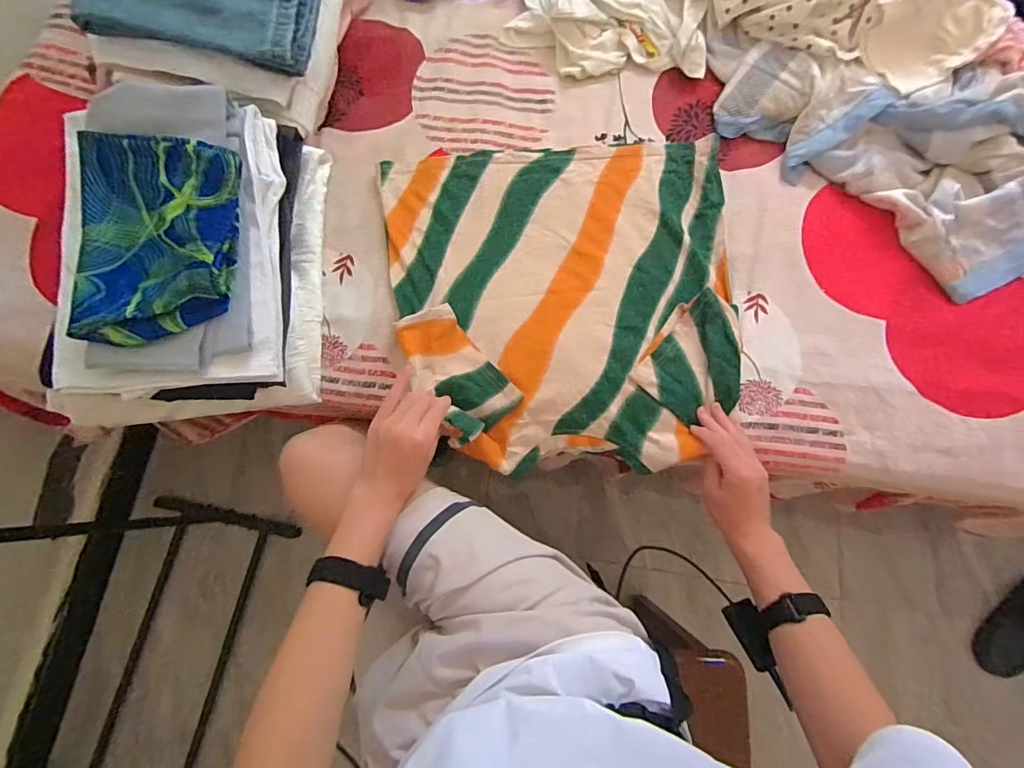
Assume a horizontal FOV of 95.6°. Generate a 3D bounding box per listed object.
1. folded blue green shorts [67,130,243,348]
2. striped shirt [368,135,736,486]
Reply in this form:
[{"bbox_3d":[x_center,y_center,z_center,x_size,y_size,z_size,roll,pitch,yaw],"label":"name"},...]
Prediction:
[{"bbox_3d":[-0.397,-0.154,0.507,0.166,0.048,0.221,3,76,0],"label":"folded blue green shorts"},{"bbox_3d":[0.069,-0.125,0.630,0.462,0.057,0.458,-3,78,0],"label":"striped shirt"}]

